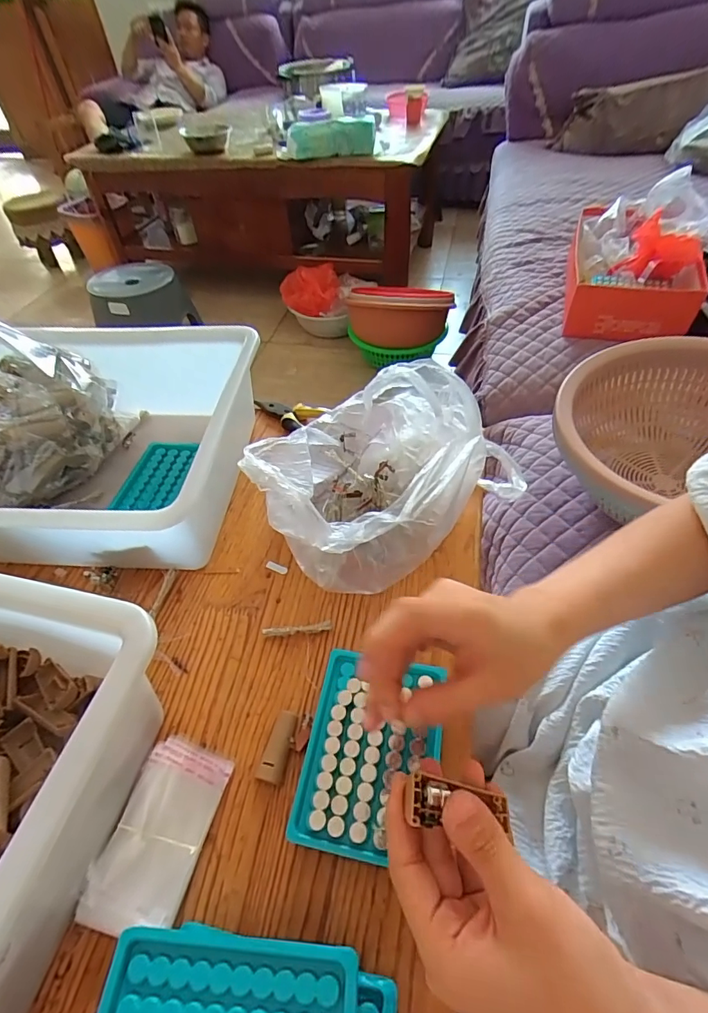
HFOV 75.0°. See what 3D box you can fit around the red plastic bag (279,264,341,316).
[{"bbox_3d":[-0.150,-0.791,1.678,0.206,0.111,0.170,-17,50,-11],"label":"red plastic bag"}]

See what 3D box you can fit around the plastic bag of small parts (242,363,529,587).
[{"bbox_3d":[0.036,-0.042,0.431,0.231,0.121,0.245,14,52,16],"label":"plastic bag of small parts"}]

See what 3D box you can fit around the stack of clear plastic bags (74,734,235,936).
[{"bbox_3d":[-0.133,0.223,0.319,0.062,0.007,0.109,9,50,12],"label":"stack of clear plastic bags"}]

